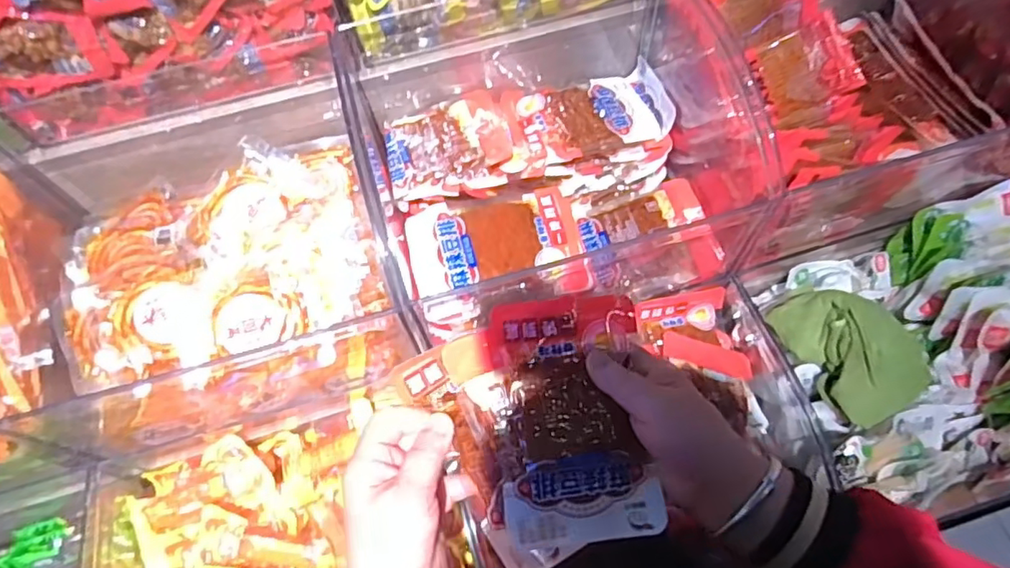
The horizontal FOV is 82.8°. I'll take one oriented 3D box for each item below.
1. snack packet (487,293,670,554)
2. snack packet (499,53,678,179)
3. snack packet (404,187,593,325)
[{"bbox_3d":[0.043,0.082,0.354,0.093,0.009,0.146,-4,81,-11],"label":"snack packet"},{"bbox_3d":[0.082,-0.173,0.586,0.158,0.025,0.099,-14,62,-3],"label":"snack packet"},{"bbox_3d":[-0.004,-0.028,0.494,0.148,0.023,0.104,-9,66,-12],"label":"snack packet"}]

